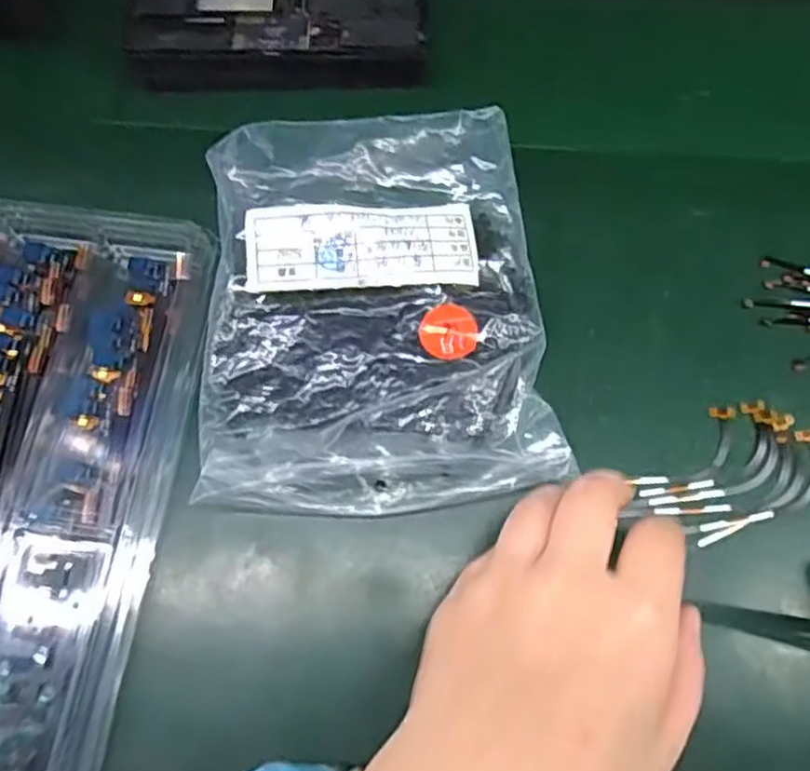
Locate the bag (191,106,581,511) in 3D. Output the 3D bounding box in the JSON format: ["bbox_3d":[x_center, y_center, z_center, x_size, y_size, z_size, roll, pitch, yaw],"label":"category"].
[{"bbox_3d":[-0.012,-0.039,0.296,0.137,0.026,0.175,-2,70,-3],"label":"bag"}]

